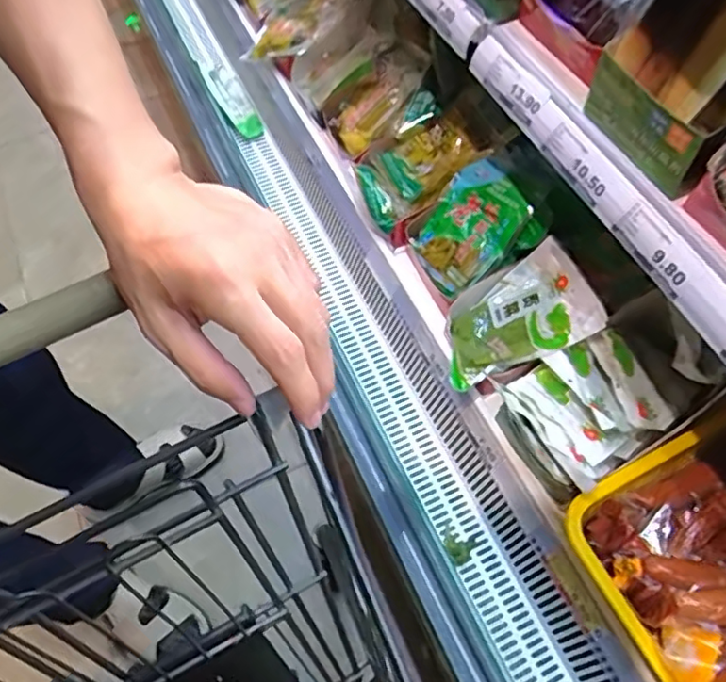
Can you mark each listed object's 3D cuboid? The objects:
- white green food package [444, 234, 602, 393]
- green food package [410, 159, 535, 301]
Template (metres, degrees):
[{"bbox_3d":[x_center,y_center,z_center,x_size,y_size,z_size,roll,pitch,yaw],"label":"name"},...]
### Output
[{"bbox_3d":[0.188,-0.034,0.760,0.191,0.020,0.150,-29,44,28],"label":"white green food package"},{"bbox_3d":[0.140,-0.160,0.833,0.023,0.164,0.138,13,36,-43],"label":"green food package"}]

